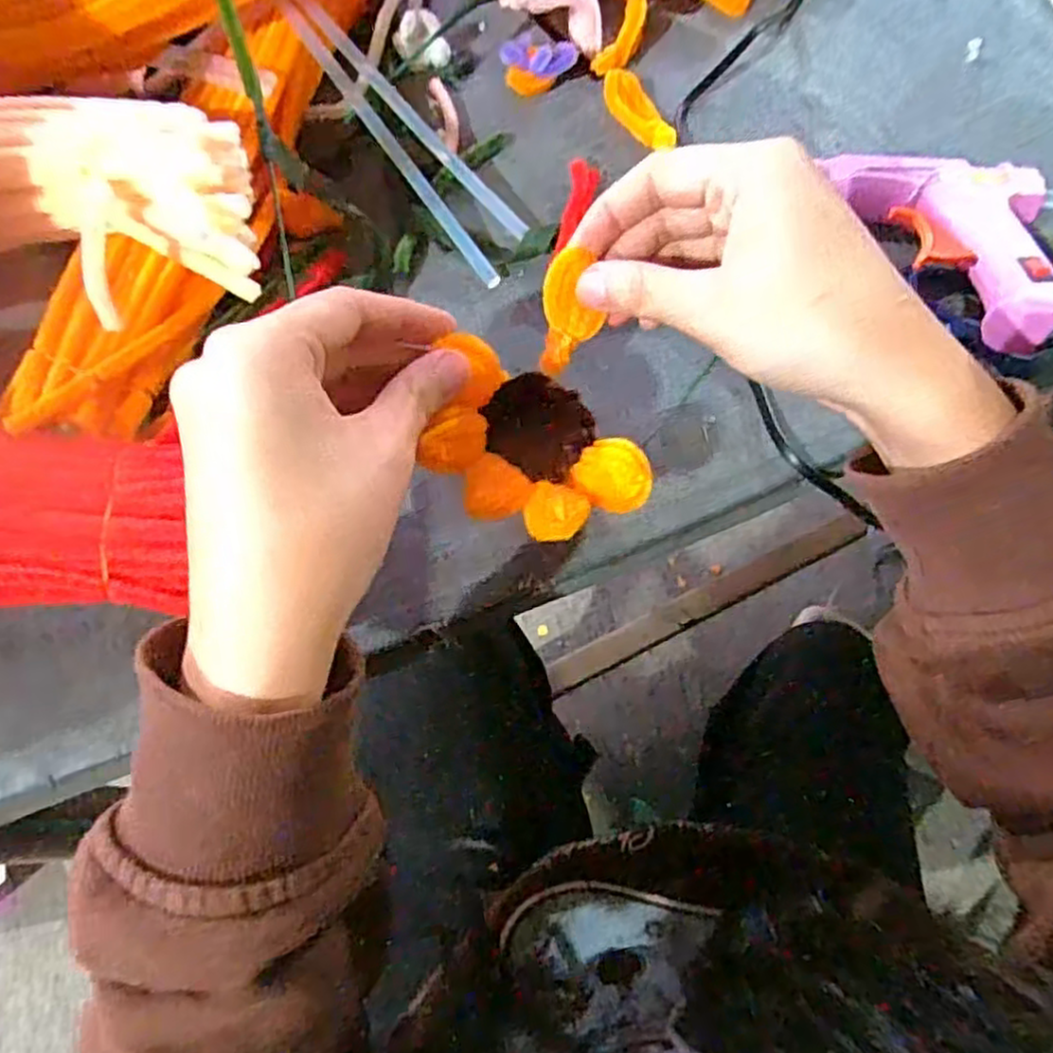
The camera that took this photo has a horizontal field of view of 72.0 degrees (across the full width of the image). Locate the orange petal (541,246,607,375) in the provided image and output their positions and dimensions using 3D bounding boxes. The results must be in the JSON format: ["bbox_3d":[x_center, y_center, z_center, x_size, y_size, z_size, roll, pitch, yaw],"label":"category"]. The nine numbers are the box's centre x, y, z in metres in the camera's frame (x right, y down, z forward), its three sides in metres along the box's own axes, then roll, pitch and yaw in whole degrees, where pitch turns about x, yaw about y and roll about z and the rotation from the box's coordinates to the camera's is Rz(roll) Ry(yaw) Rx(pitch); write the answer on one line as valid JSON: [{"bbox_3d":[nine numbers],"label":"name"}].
[{"bbox_3d":[0.018,-0.082,0.280,0.022,0.049,0.006,1,45,0],"label":"orange petal"}]

